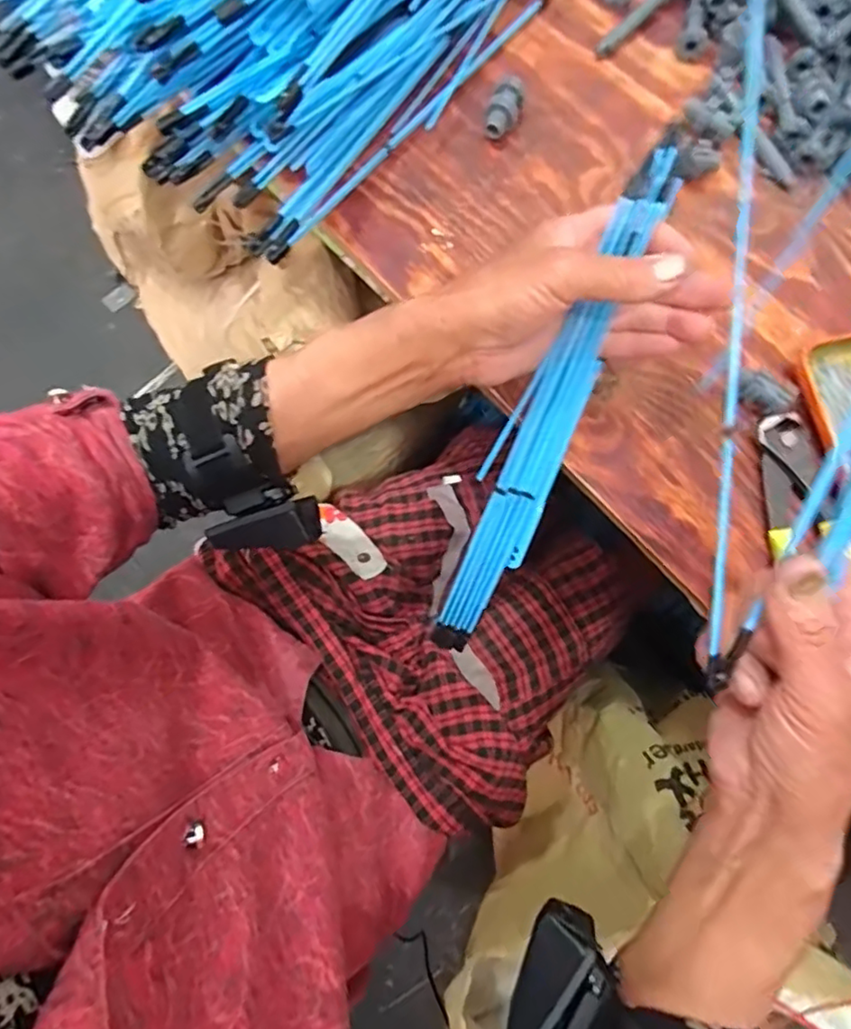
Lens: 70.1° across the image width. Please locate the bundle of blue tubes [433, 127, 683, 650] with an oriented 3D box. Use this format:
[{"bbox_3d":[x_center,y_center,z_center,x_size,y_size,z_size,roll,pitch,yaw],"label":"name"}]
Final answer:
[{"bbox_3d":[0.072,-0.053,0.374,0.045,0.027,0.314,23,110,5],"label":"bundle of blue tubes"}]

